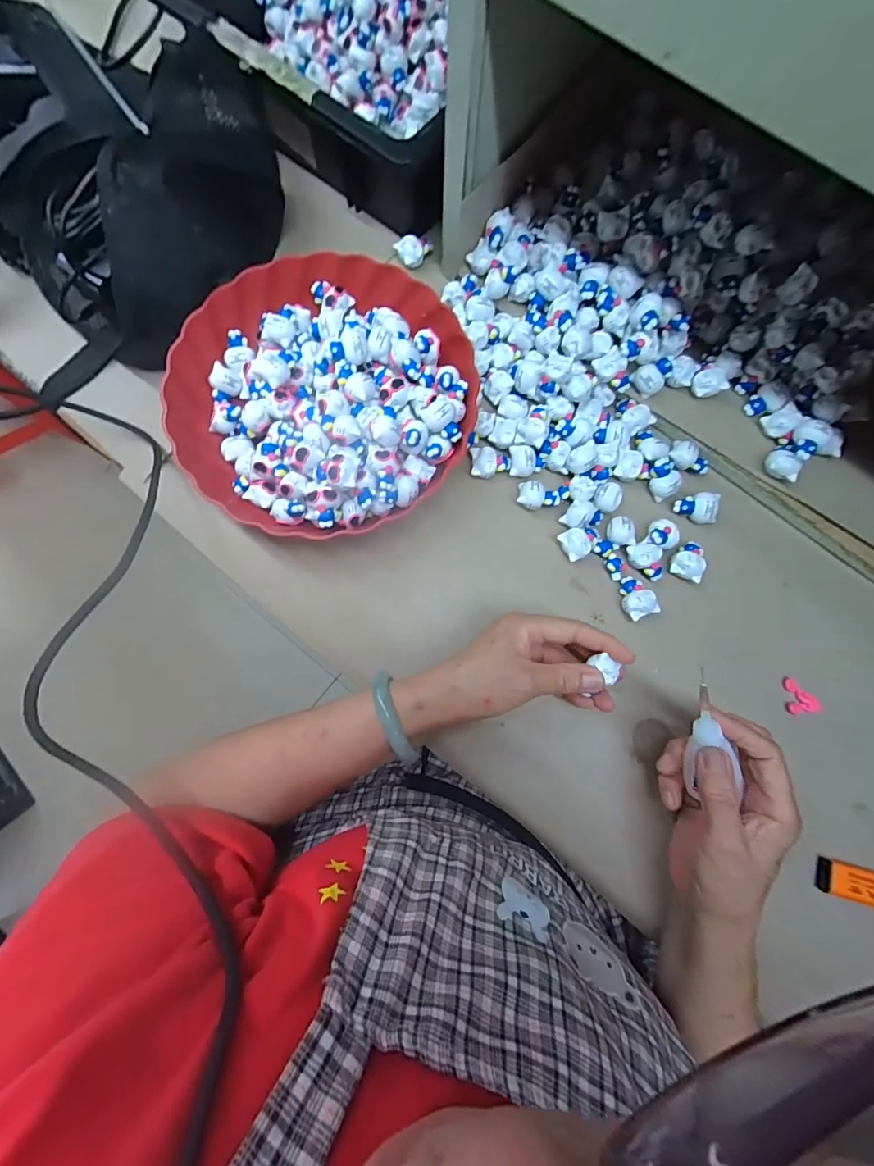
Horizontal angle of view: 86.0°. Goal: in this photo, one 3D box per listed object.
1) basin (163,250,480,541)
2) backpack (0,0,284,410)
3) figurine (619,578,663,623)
[{"bbox_3d":[-0.090,-0.155,0.375,0.232,0.047,0.230,0,79,-1],"label":"basin"},{"bbox_3d":[-0.322,-0.333,0.391,0.343,0.102,0.286,21,80,3],"label":"backpack"},{"bbox_3d":[0.158,0.012,0.374,0.022,0.016,0.034,-22,81,-5],"label":"figurine"}]

